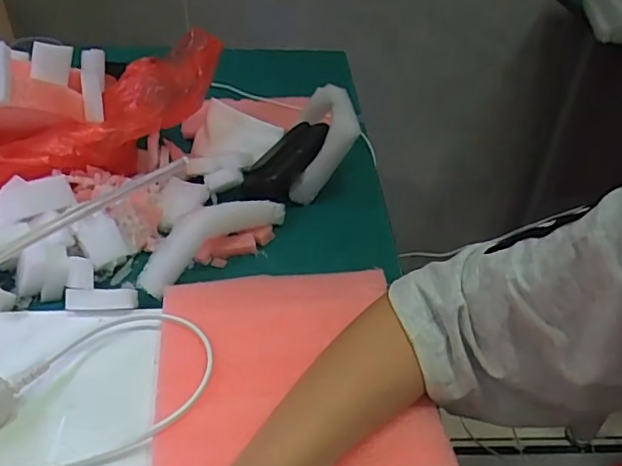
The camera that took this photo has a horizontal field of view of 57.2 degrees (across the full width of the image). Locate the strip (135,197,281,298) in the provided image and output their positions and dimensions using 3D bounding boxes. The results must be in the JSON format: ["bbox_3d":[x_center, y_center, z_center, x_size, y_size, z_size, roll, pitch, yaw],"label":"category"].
[{"bbox_3d":[-0.079,-0.002,0.471,0.028,0.033,0.142,34,49,30],"label":"strip"}]

